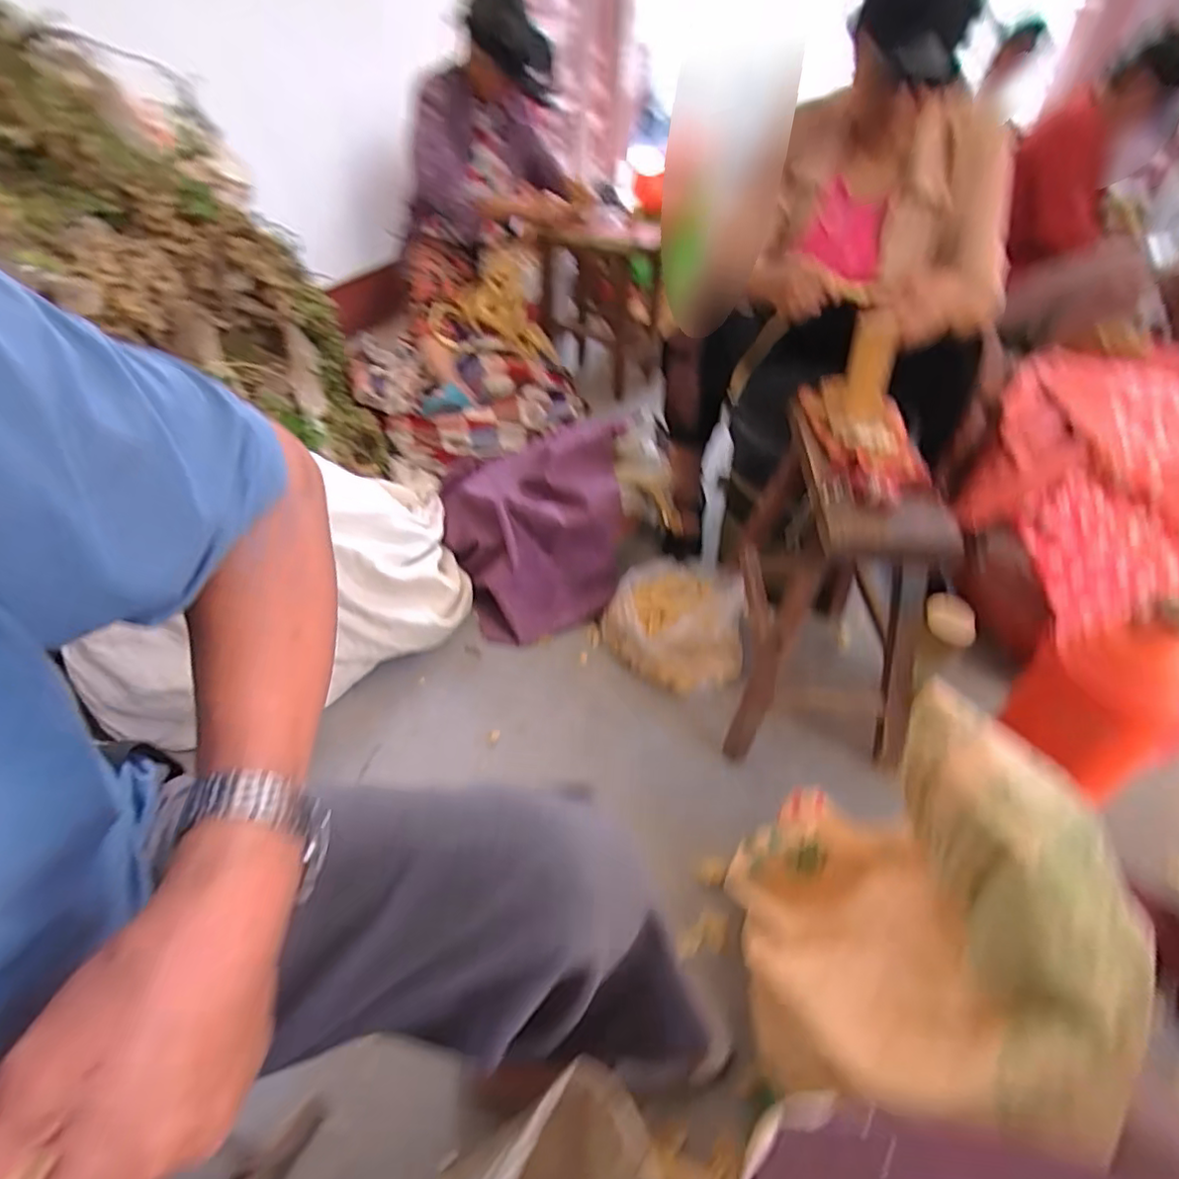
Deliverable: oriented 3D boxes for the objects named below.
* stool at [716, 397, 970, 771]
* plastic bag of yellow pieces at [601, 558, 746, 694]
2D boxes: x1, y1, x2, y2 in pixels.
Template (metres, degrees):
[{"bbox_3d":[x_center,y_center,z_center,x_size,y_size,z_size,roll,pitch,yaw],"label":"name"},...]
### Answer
[{"bbox_3d":[0.346,-0.013,0.927,0.235,0.400,0.354,5,41,4],"label":"stool"},{"bbox_3d":[0.151,0.050,1.120,0.248,0.120,0.260,9,41,10],"label":"plastic bag of yellow pieces"}]

